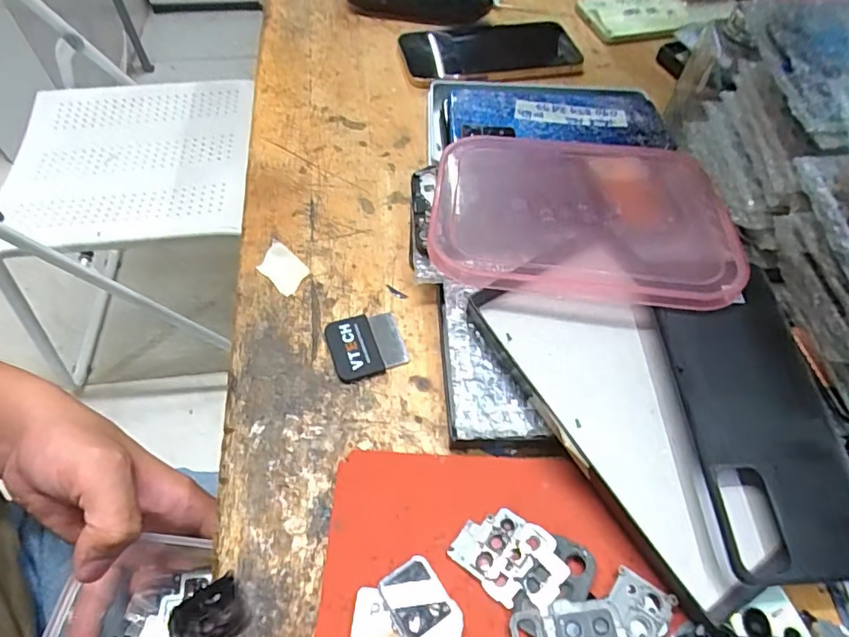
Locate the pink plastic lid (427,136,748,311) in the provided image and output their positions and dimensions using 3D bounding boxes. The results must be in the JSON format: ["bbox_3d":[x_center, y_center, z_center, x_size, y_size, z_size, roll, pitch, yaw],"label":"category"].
[{"bbox_3d":[0.089,-0.059,0.295,0.162,0.016,0.116,6,60,2],"label":"pink plastic lid"}]

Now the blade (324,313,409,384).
[{"bbox_3d":[-0.033,0.014,0.289,0.040,0.005,0.039,-17,59,-13],"label":"blade"}]

